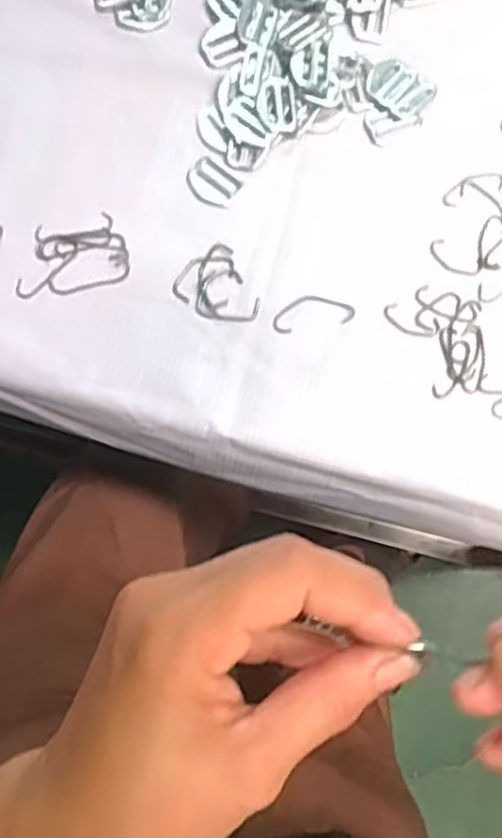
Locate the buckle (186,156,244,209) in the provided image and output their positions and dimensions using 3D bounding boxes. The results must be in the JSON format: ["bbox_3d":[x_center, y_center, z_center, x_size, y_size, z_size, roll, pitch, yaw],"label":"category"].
[{"bbox_3d":[-0.022,-0.138,0.437,0.030,0.004,0.023,40,82,6],"label":"buckle"}]

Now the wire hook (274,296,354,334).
[{"bbox_3d":[0.035,-0.060,0.423,0.046,0.004,0.019,-10,80,-3],"label":"wire hook"}]

